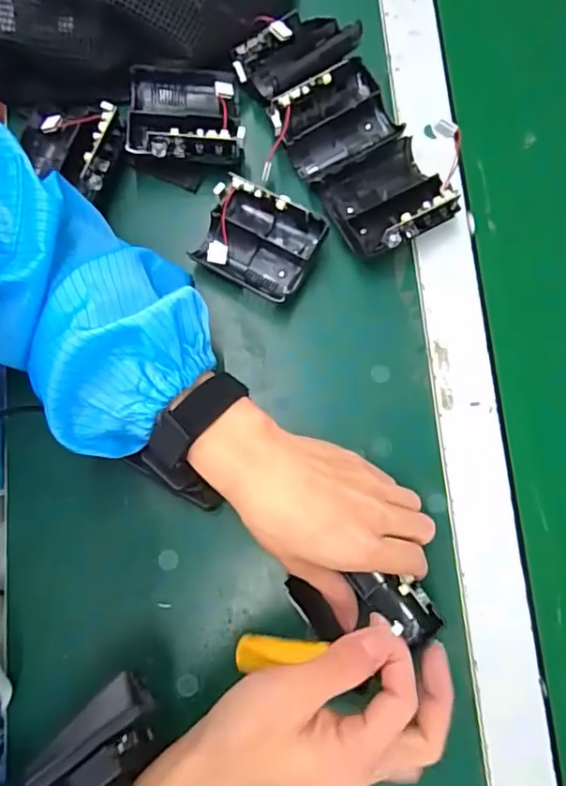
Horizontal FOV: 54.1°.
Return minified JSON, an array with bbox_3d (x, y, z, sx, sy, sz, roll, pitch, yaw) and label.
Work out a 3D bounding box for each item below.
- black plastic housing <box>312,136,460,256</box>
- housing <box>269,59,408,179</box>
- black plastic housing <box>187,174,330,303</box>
[{"bbox_3d":[0.074,-0.137,0.391,0.081,0.039,0.070,-30,80,-5],"label":"black plastic housing"},{"bbox_3d":[0.038,-0.194,0.393,0.079,0.029,0.060,-30,80,-5],"label":"housing"},{"bbox_3d":[-0.017,-0.105,0.388,0.078,0.042,0.059,22,80,5],"label":"black plastic housing"}]

